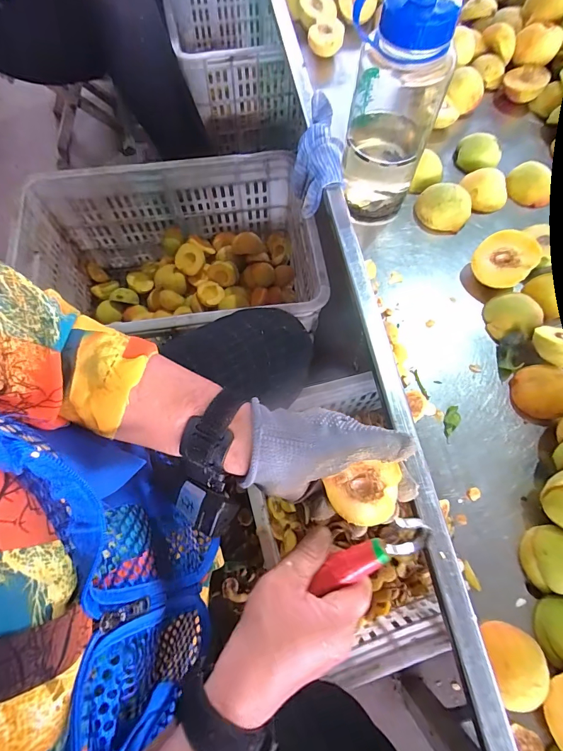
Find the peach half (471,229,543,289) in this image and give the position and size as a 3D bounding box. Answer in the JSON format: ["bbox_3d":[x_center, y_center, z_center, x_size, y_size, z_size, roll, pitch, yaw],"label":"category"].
[{"bbox_3d":[0.267,-0.138,0.439,0.065,0.026,0.065,2,94,28],"label":"peach half"}]

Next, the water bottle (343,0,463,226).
[{"bbox_3d":[0.117,-0.276,0.402,0.094,0.215,0.071,20,70,6],"label":"water bottle"}]

